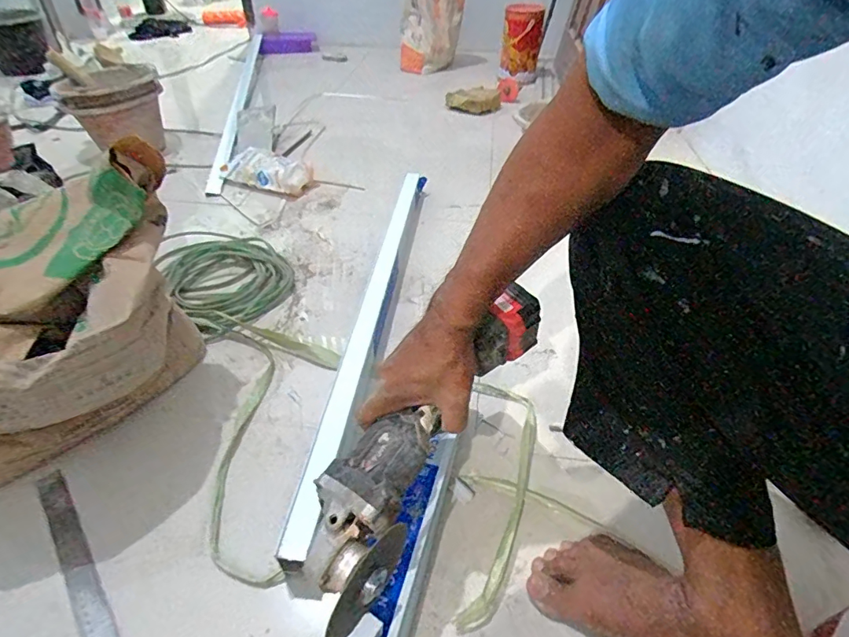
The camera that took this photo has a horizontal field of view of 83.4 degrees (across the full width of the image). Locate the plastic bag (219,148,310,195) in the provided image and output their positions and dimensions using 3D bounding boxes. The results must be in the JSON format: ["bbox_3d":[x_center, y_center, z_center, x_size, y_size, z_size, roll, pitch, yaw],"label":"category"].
[{"bbox_3d":[-0.402,-0.386,1.243,0.245,0.055,0.148,19,44,19],"label":"plastic bag"}]

